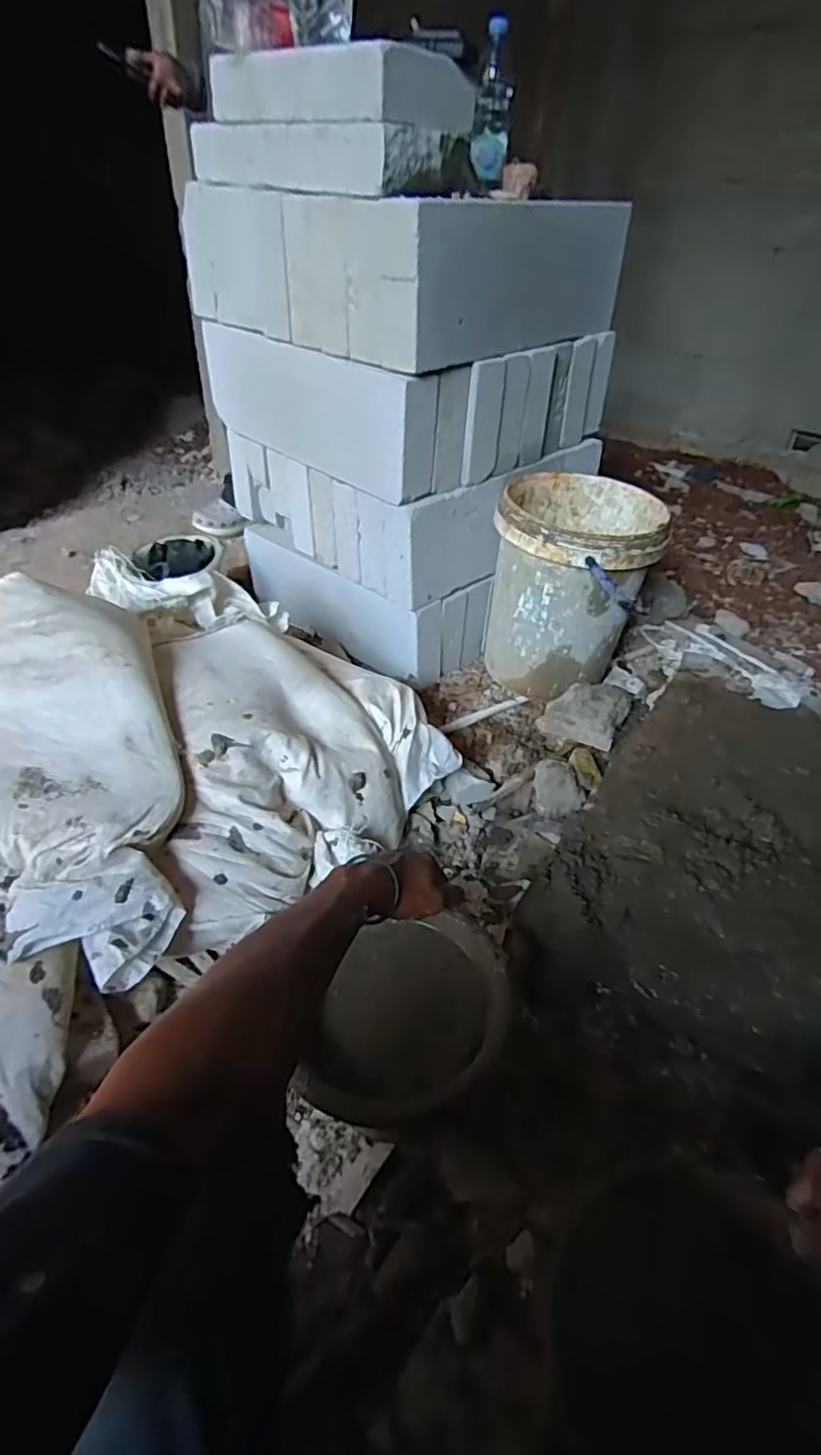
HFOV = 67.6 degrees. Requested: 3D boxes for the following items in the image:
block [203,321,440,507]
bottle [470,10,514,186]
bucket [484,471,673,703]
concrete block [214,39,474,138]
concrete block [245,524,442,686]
[{"bbox_3d":[-0.194,-0.596,1.139,0.573,0.195,0.073,32,48,29],"label":"block"},{"bbox_3d":[0.148,-1.107,1.092,0.069,0.199,0.061,7,40,4],"label":"bottle"},{"bbox_3d":[0.318,-0.279,1.243,0.293,0.345,0.303,15,41,13],"label":"bucket"},{"bbox_3d":[-0.110,-0.928,0.899,0.380,0.073,0.173,28,46,26],"label":"concrete block"},{"bbox_3d":[-0.178,-0.297,1.415,0.600,0.178,0.086,32,48,29],"label":"concrete block"}]

